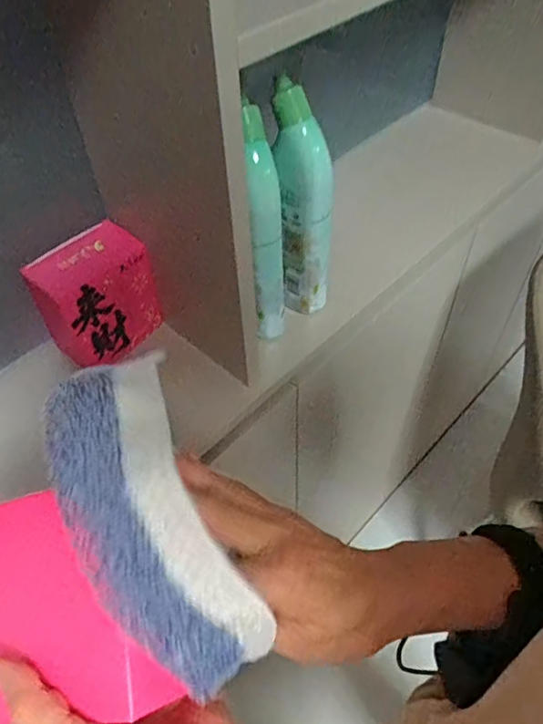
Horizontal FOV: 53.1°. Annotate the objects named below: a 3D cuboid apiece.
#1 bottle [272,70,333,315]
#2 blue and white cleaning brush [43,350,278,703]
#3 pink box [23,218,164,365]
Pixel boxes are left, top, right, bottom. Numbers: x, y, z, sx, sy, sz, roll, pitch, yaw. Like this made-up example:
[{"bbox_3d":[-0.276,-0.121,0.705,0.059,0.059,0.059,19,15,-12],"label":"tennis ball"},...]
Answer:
[{"bbox_3d":[0.032,-0.148,0.546,0.053,0.235,0.044,-1,50,1],"label":"bottle"},{"bbox_3d":[-0.058,0.064,0.243,0.063,0.035,0.154,-25,67,-18],"label":"blue and white cleaning brush"},{"bbox_3d":[-0.176,-0.067,0.559,0.061,0.115,0.106,33,58,26],"label":"pink box"}]

